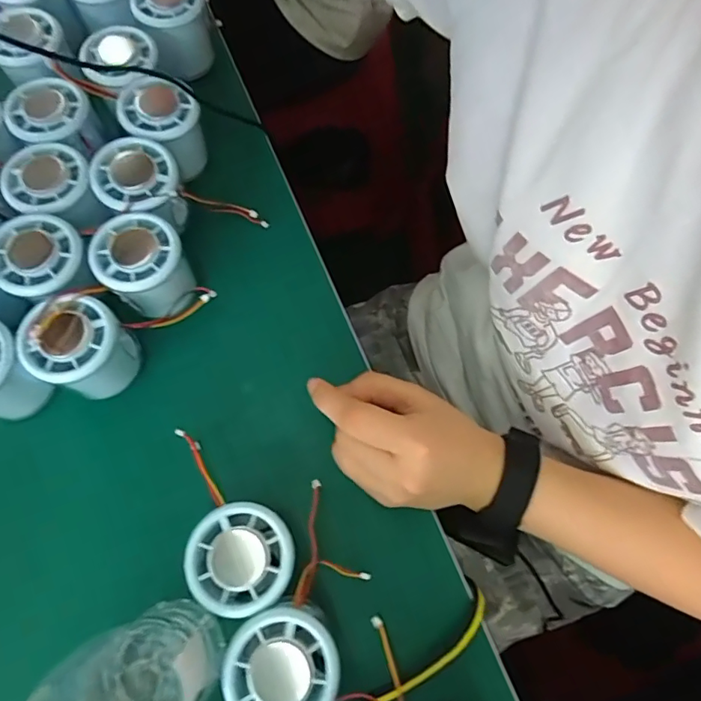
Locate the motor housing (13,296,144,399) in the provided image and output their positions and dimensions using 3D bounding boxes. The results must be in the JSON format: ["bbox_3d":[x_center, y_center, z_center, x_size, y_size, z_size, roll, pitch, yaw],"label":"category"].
[{"bbox_3d":[-0.174,-0.001,0.324,0.058,0.049,0.056,0,72,-1],"label":"motor housing"}]

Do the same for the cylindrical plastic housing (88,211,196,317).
[{"bbox_3d":[-0.140,-0.058,0.339,0.055,0.039,0.060,-26,74,-9],"label":"cylindrical plastic housing"}]

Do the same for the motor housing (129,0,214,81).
[{"bbox_3d":[-0.149,-0.276,0.419,0.054,0.056,0.055,-16,73,-6],"label":"motor housing"}]

